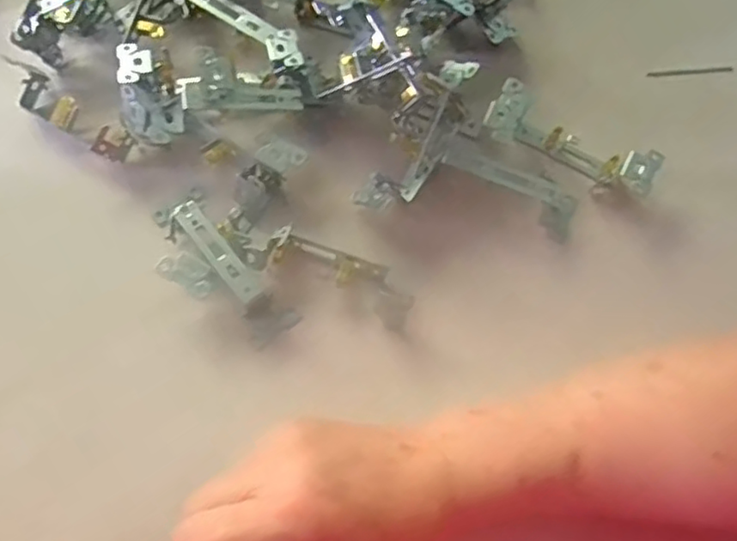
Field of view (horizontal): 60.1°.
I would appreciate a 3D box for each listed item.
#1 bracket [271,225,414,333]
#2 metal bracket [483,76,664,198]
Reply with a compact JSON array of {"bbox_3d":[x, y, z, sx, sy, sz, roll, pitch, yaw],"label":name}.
[{"bbox_3d":[-0.013,0.000,0.362,0.085,0.020,0.028,29,74,4],"label":"bracket"},{"bbox_3d":[0.123,-0.075,0.393,0.104,0.031,0.038,28,74,4],"label":"metal bracket"}]

